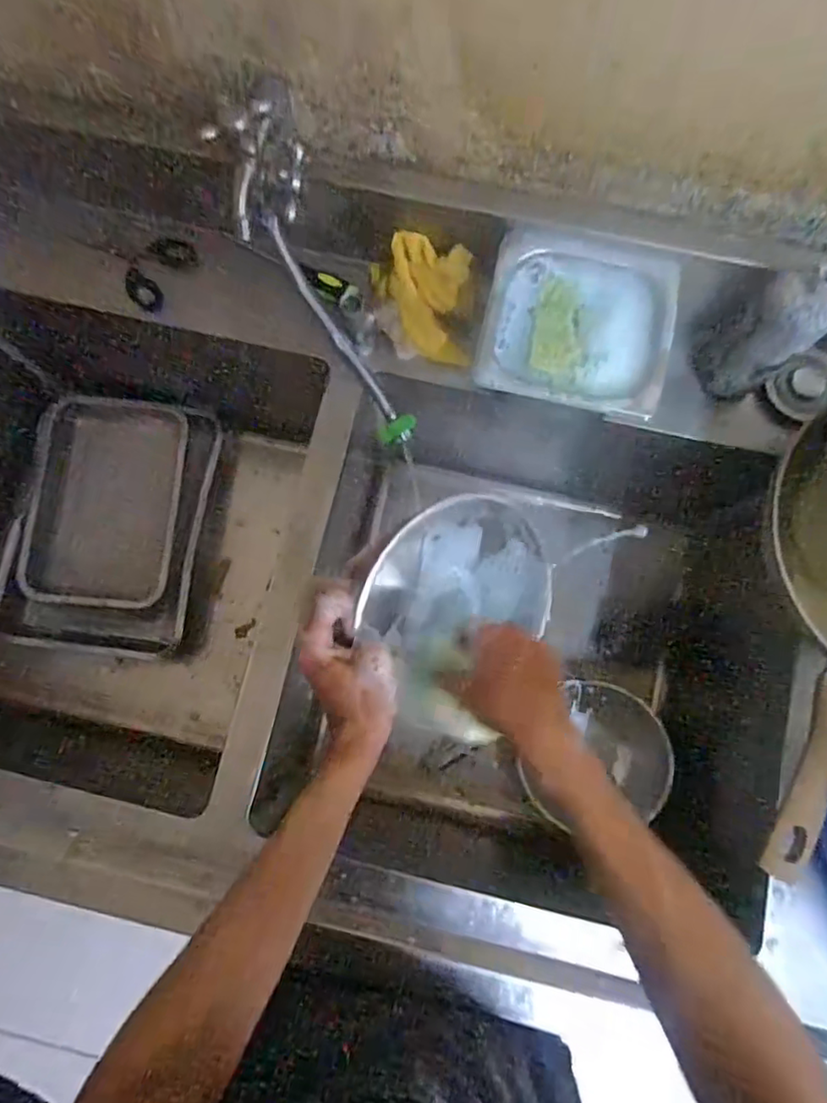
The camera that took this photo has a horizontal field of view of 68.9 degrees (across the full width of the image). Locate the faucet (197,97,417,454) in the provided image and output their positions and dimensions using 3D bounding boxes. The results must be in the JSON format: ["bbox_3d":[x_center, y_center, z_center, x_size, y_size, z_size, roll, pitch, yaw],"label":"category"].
[{"bbox_3d":[-0.093,-0.258,0.617,0.085,0.099,0.332,-32,126,-5],"label":"faucet"}]

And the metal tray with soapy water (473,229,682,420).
[{"bbox_3d":[0.158,-0.223,0.581,0.171,0.029,0.176,12,80,3],"label":"metal tray with soapy water"}]

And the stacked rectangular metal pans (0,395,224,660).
[{"bbox_3d":[-0.451,-0.040,0.903,0.269,0.073,0.376,7,80,2],"label":"stacked rectangular metal pans"}]

